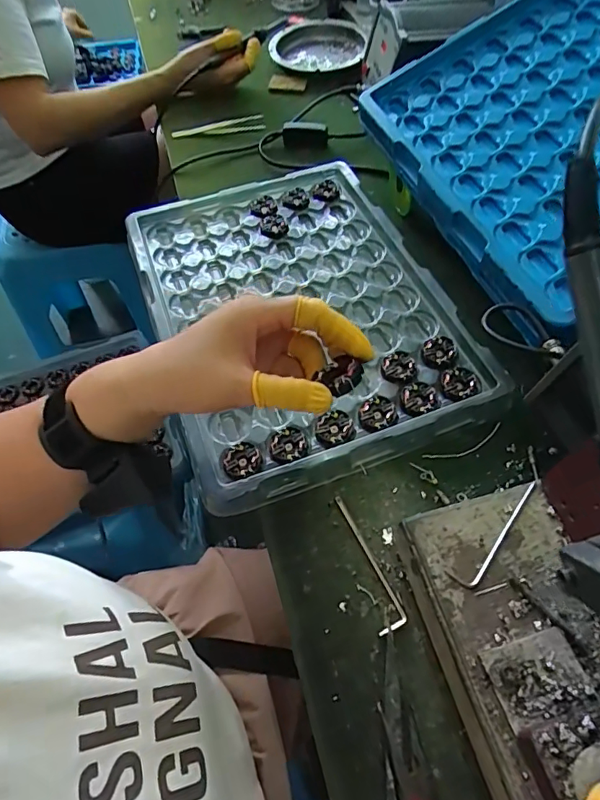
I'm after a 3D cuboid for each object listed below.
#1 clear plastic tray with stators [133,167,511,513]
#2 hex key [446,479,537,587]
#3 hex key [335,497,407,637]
[{"bbox_3d":[-0.007,-0.097,0.492,0.268,0.035,0.368,-19,56,-8],"label":"clear plastic tray with stators"},{"bbox_3d":[0.129,0.085,0.318,0.090,0.004,0.016,-39,61,-21],"label":"hex key"},{"bbox_3d":[0.051,0.115,0.361,0.021,0.004,0.102,-14,55,-5],"label":"hex key"}]

